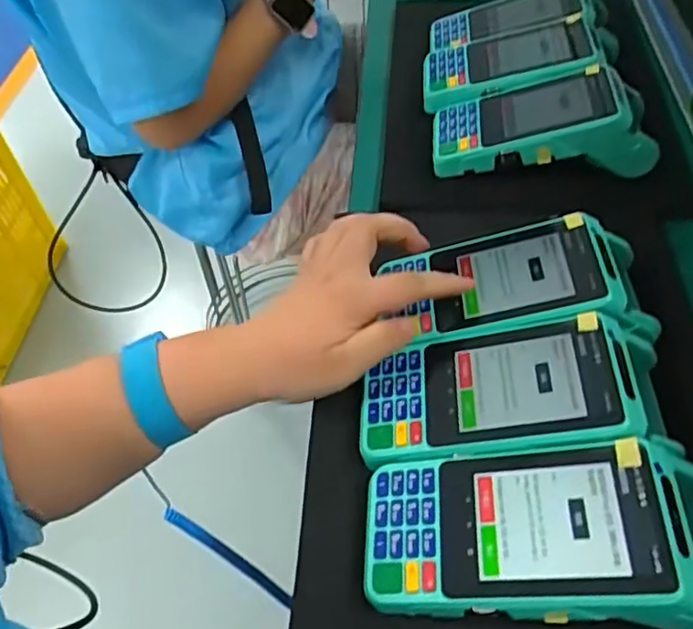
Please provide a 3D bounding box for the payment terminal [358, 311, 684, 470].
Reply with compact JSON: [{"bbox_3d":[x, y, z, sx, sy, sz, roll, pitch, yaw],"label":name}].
[{"bbox_3d":[0.093,0.050,0.352,0.165,0.052,0.078,-11,51,13],"label":"payment terminal"}]

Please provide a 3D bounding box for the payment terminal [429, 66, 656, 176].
[{"bbox_3d":[0.156,-0.142,0.498,0.160,0.060,0.076,-8,48,23],"label":"payment terminal"}]

